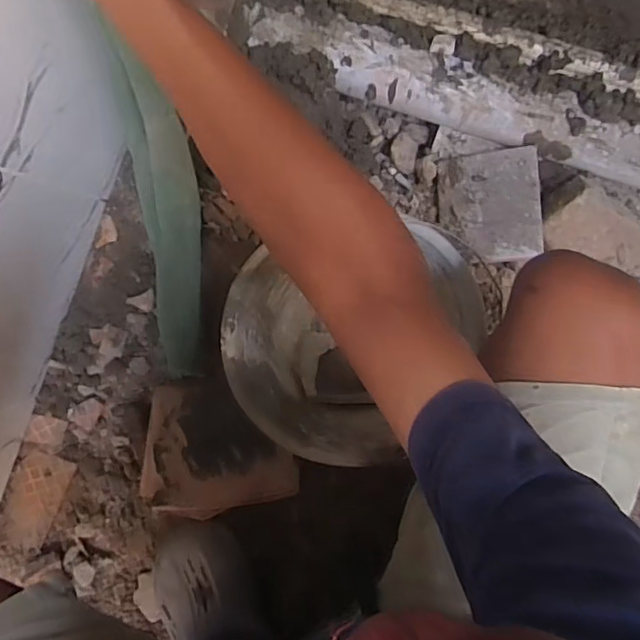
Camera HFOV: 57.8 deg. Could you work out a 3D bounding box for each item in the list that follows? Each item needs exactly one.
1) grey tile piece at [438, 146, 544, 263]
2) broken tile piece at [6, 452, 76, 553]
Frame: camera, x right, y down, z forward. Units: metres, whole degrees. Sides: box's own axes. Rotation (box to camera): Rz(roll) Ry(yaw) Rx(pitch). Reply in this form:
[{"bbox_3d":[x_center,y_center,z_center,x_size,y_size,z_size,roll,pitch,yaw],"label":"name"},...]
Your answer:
[{"bbox_3d":[0.204,-0.137,0.702,0.117,0.011,0.131,-2,88,23],"label":"grey tile piece"},{"bbox_3d":[-0.360,0.229,0.733,0.057,0.011,0.128,25,95,-1],"label":"broken tile piece"}]

